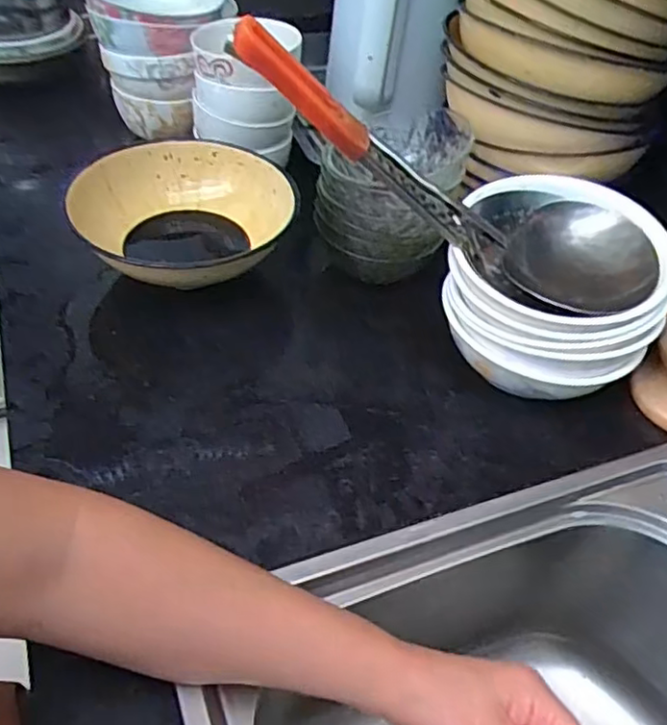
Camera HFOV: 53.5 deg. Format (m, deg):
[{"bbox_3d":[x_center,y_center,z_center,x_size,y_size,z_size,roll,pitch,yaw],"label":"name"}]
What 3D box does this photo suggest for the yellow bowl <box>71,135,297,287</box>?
[{"bbox_3d":[-0.122,-0.116,0.598,0.164,0.086,0.177,4,46,-4],"label":"yellow bowl"}]

